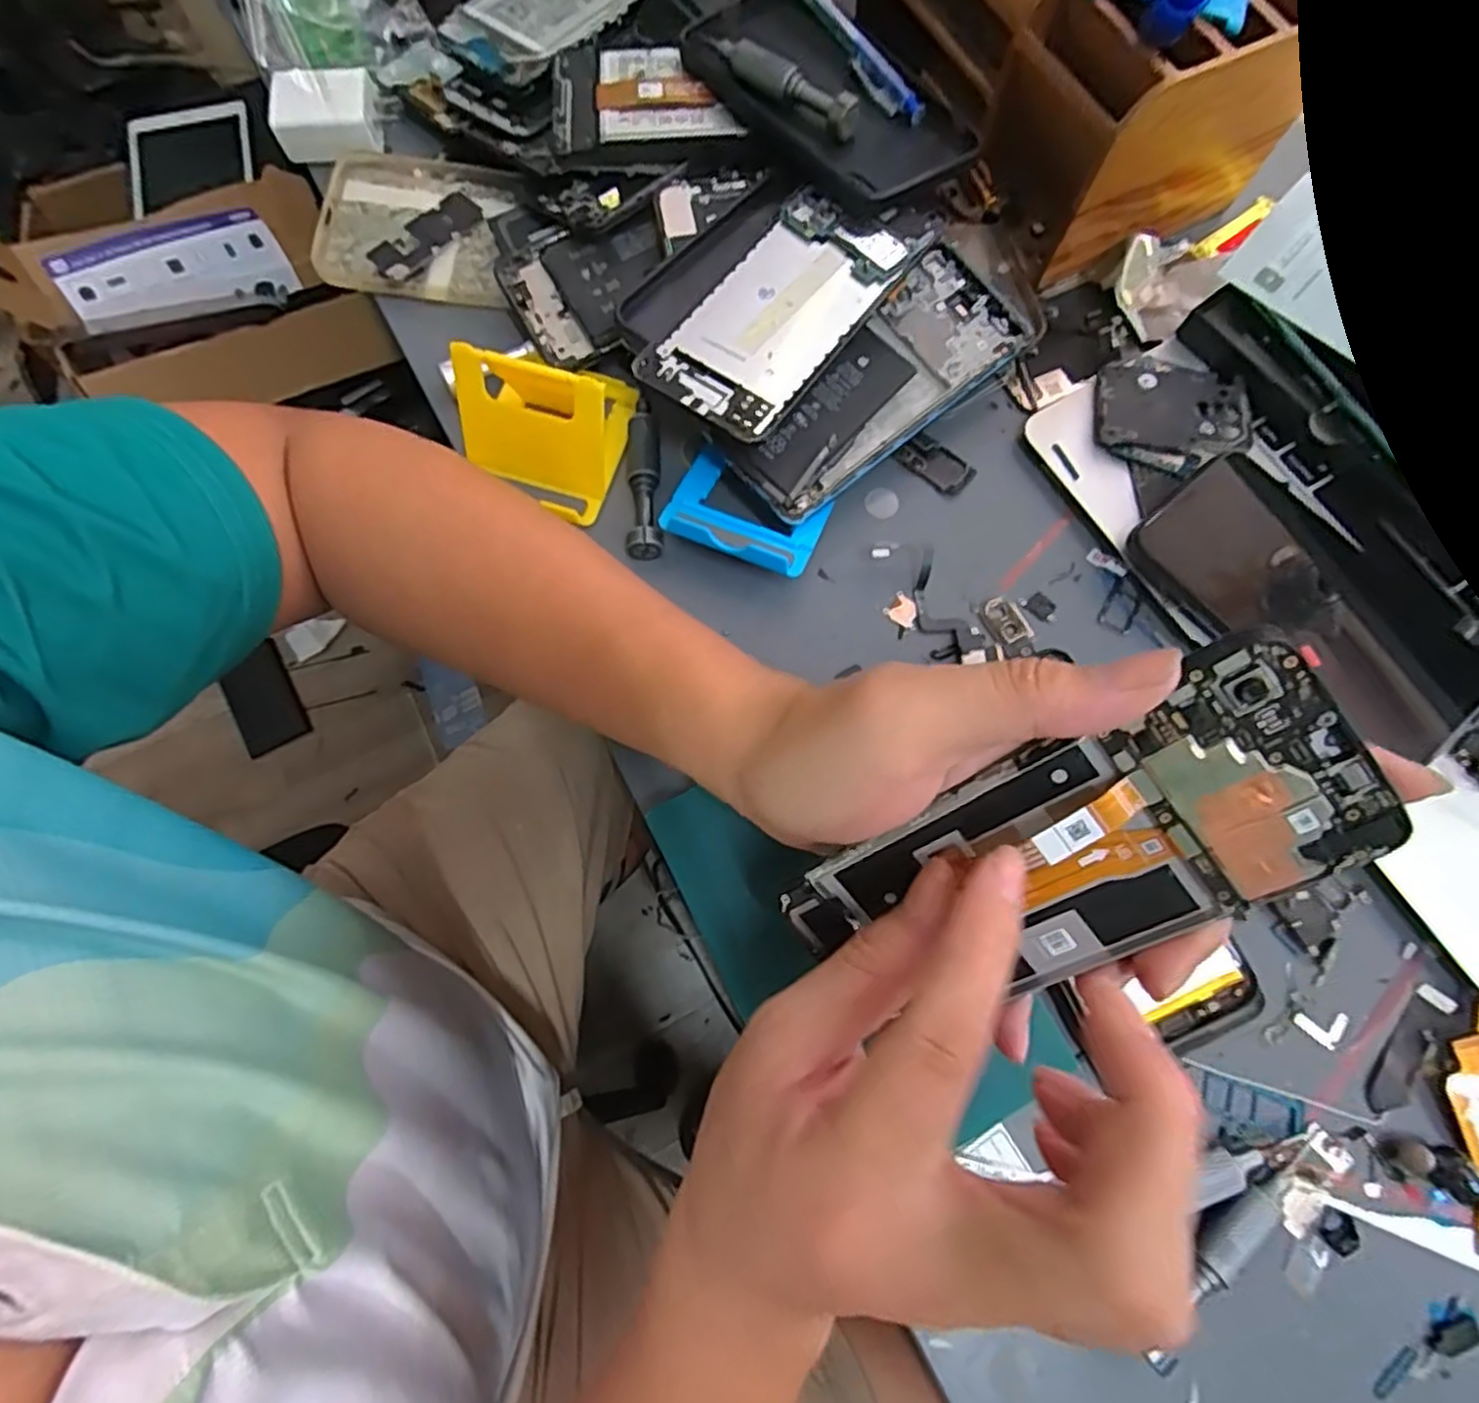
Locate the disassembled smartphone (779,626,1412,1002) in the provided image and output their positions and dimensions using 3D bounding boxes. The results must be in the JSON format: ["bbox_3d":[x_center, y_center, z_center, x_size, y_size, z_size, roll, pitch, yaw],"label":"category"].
[{"bbox_3d":[0.092,0.048,0.207,0.152,0.015,0.070,-36,101,26],"label":"disassembled smartphone"}]

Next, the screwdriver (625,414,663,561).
[{"bbox_3d":[-0.046,-0.105,0.347,0.016,0.012,0.077,-3,73,-3],"label":"screwdriver"}]

